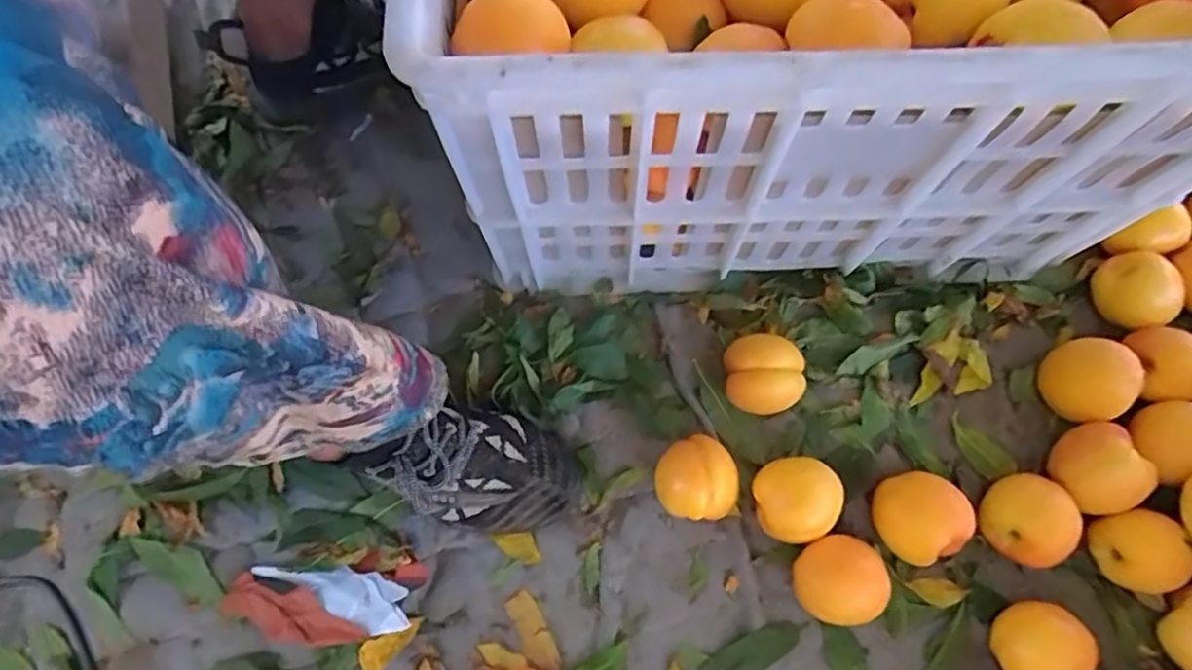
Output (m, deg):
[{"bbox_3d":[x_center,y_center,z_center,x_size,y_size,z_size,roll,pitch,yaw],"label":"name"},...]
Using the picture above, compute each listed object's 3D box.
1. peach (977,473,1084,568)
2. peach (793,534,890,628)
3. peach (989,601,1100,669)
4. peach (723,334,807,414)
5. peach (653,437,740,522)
[{"bbox_3d":[0.316,0.134,0.507,0.053,0.063,0.058,0,76,1],"label":"peach"},{"bbox_3d":[0.177,0.179,0.502,0.058,0.050,0.060,0,76,1],"label":"peach"},{"bbox_3d":[0.312,0.220,0.487,0.052,0.052,0.056,0,76,1],"label":"peach"},{"bbox_3d":[0.131,0.033,0.540,0.060,0.057,0.055,0,76,1],"label":"peach"},{"bbox_3d":[0.076,0.110,0.524,0.059,0.050,0.059,0,76,1],"label":"peach"}]

